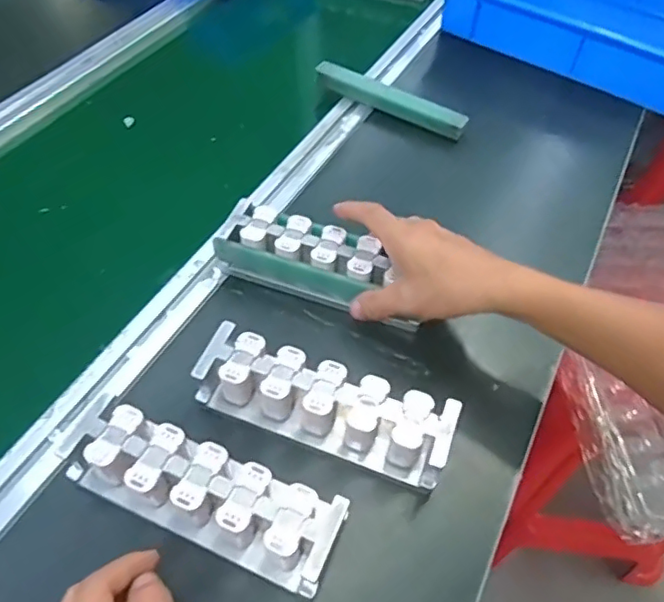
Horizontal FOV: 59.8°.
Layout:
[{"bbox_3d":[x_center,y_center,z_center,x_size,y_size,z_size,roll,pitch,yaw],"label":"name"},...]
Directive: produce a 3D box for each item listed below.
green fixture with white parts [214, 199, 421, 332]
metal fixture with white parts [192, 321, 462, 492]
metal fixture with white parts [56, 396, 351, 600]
[{"bbox_3d":[-0.015,-0.036,0.518,0.169,0.048,0.057,18,55,9],"label":"green fixture with white parts"},{"bbox_3d":[-0.007,0.075,0.426,0.185,0.045,0.053,20,55,9],"label":"metal fixture with white parts"},{"bbox_3d":[-0.086,0.124,0.385,0.188,0.044,0.059,22,56,10],"label":"metal fixture with white parts"}]

